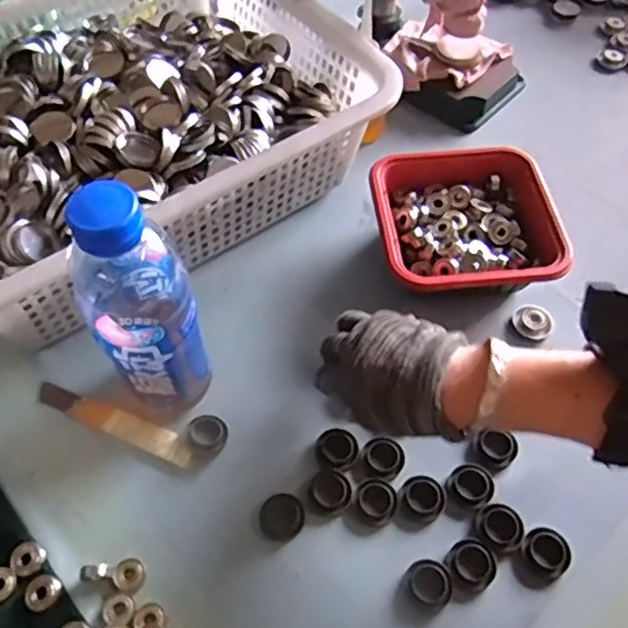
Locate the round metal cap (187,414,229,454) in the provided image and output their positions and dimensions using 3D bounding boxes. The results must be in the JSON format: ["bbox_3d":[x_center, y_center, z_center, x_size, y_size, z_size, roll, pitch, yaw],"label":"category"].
[{"bbox_3d":[-0.081,0.093,0.490,0.032,0.010,0.028,39,64,24],"label":"round metal cap"}]

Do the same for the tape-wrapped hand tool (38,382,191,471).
[{"bbox_3d":[-0.156,0.084,0.498,0.140,0.004,0.022,20,58,14],"label":"tape-wrapped hand tool"}]

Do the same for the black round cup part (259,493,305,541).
[{"bbox_3d":[-0.023,0.145,0.456,0.031,0.004,0.031,0,55,0],"label":"black round cup part"}]

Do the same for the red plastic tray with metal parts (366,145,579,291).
[{"bbox_3d":[0.134,-0.074,0.570,0.156,0.057,0.155,-2,55,0],"label":"red plastic tray with metal parts"}]

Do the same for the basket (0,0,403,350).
[{"bbox_3d":[-0.182,-0.169,0.591,0.416,0.129,0.311,-32,63,-18],"label":"basket"}]

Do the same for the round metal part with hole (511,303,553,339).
[{"bbox_3d":[0.191,0.005,0.551,0.035,0.009,0.034,0,55,0],"label":"round metal part with hole"}]

